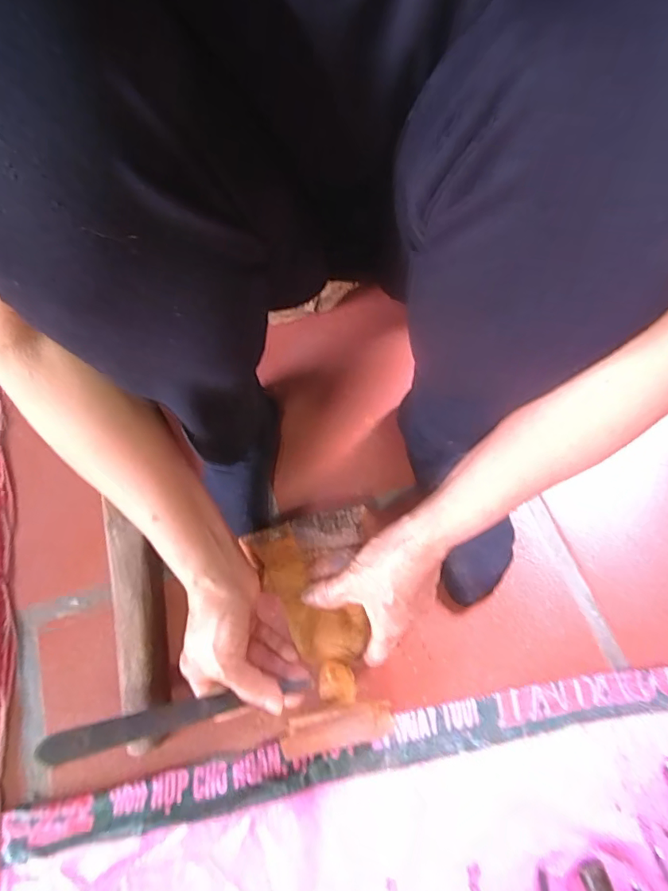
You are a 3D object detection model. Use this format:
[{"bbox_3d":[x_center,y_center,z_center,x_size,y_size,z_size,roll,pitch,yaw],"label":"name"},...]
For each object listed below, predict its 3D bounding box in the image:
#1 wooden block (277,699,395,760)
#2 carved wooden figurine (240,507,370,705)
[{"bbox_3d":[0.000,0.208,0.372,0.086,0.013,0.025,-19,66,8],"label":"wooden block"},{"bbox_3d":[-0.010,0.133,0.416,0.097,0.057,0.136,-11,66,-4],"label":"carved wooden figurine"}]

